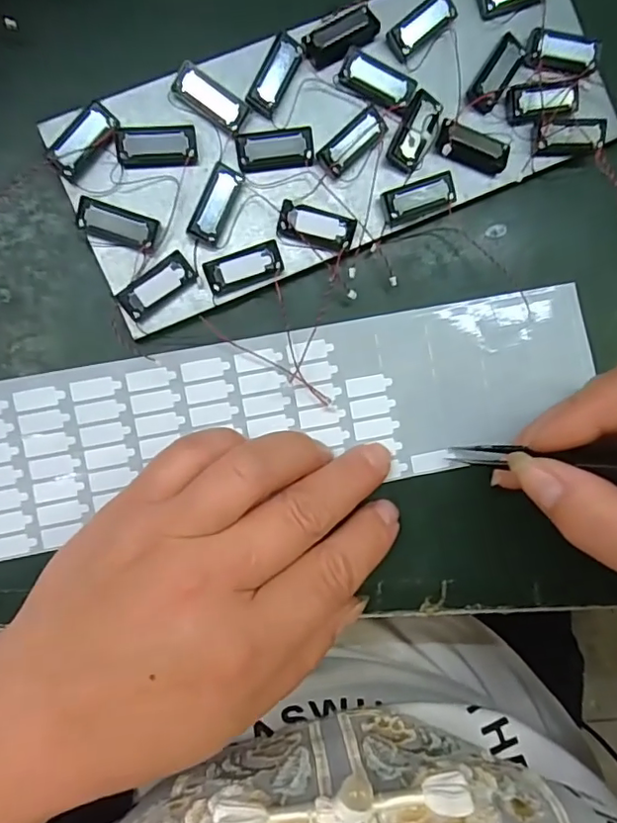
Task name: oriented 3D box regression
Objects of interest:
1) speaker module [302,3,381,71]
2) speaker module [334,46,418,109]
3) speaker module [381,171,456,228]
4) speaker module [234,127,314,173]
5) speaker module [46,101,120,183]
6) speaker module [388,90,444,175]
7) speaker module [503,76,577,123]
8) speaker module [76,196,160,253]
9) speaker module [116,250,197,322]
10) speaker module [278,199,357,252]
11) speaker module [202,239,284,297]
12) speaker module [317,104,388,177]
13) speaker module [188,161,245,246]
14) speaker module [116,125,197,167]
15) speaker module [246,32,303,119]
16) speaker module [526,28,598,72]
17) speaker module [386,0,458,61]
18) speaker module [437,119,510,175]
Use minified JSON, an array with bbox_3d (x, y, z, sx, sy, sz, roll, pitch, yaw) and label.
[{"bbox_3d":[0.012,-0.133,0.196,0.028,0.004,0.012,-31,95,-4],"label":"speaker module"},{"bbox_3d":[0.025,-0.118,0.197,0.027,0.004,0.012,23,90,-7],"label":"speaker module"},{"bbox_3d":[0.040,-0.077,0.202,0.028,0.007,0.011,-23,95,-5],"label":"speaker module"},{"bbox_3d":[-0.011,-0.091,0.195,0.027,0.006,0.012,-12,93,-6],"label":"speaker module"},{"bbox_3d":[-0.076,-0.091,0.188,0.011,0.006,0.026,42,87,-6],"label":"speaker module"},{"bbox_3d":[0.038,-0.101,0.201,0.012,0.004,0.026,23,90,-7],"label":"speaker module"},{"bbox_3d":[0.087,-0.114,0.203,0.027,0.005,0.015,-12,94,-6],"label":"speaker module"},{"bbox_3d":[-0.065,-0.063,0.191,0.026,0.006,0.012,18,90,-7],"label":"speaker module"},{"bbox_3d":[-0.052,-0.043,0.192,0.026,0.008,0.011,-37,96,-4],"label":"speaker module"},{"bbox_3d":[0.003,-0.065,0.198,0.027,0.007,0.011,15,91,-7],"label":"speaker module"},{"bbox_3d":[-0.022,-0.050,0.195,0.027,0.007,0.011,-21,94,-5],"label":"speaker module"},{"bbox_3d":[0.016,-0.096,0.198,0.027,0.005,0.010,-43,96,-3],"label":"speaker module"},{"bbox_3d":[-0.032,-0.071,0.194,0.010,0.006,0.027,24,90,-7],"label":"speaker module"},{"bbox_3d":[-0.052,-0.092,0.191,0.026,0.006,0.015,-5,93,-6],"label":"speaker module"},{"bbox_3d":[-0.011,-0.118,0.194,0.010,0.005,0.026,28,89,-7],"label":"speaker module"},{"bbox_3d":[0.094,-0.133,0.204,0.027,0.004,0.013,4,88,-6],"label":"speaker module"},{"bbox_3d":[0.041,-0.139,0.200,0.027,0.004,0.011,-41,96,-3],"label":"speaker module"},{"bbox_3d":[0.061,-0.096,0.203,0.027,0.004,0.012,17,90,-7],"label":"speaker module"}]

